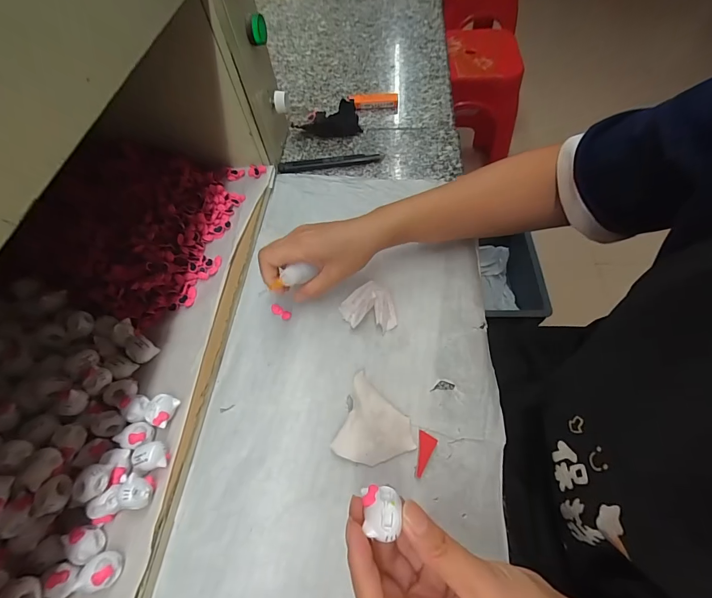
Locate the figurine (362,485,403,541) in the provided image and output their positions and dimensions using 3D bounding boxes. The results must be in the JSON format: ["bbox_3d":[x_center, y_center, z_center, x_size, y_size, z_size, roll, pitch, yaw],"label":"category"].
[{"bbox_3d":[0.013,0.113,0.186,0.020,0.009,0.023,3,60,6],"label":"figurine"}]

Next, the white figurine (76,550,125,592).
[{"bbox_3d":[-0.177,0.189,0.241,0.023,0.017,0.021,-15,60,-5],"label":"white figurine"}]

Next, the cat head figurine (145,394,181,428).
[{"bbox_3d":[-0.166,0.094,0.296,0.024,0.016,0.025,-2,60,3],"label":"cat head figurine"}]

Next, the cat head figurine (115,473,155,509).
[{"bbox_3d":[-0.167,0.145,0.262,0.024,0.027,0.022,-2,59,3],"label":"cat head figurine"}]

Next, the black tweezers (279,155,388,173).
[{"bbox_3d":[-0.034,-0.185,0.471,0.140,0.009,0.019,-8,59,0],"label":"black tweezers"}]

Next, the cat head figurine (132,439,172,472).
[{"bbox_3d":[-0.164,0.125,0.278,0.024,0.016,0.022,-15,60,-5],"label":"cat head figurine"}]

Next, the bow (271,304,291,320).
[{"bbox_3d":[-0.078,0.013,0.361,0.025,0.004,0.010,28,65,19],"label":"bow"}]

